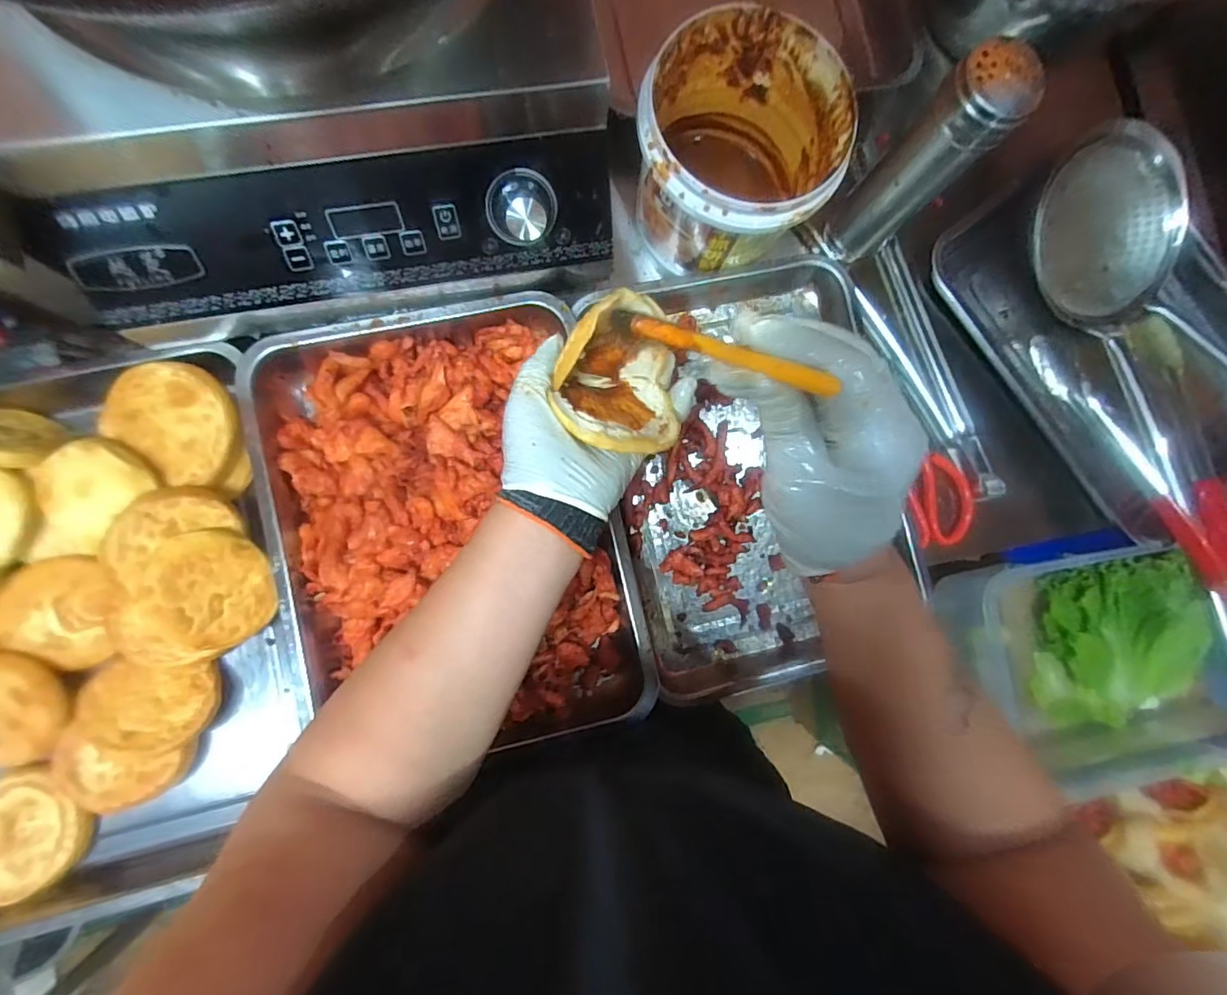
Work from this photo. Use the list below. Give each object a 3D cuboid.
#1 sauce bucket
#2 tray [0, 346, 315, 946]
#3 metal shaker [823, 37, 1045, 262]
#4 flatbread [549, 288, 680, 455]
[{"bbox_3d":[0.103,-0.302,0.516,0.166,0.156,0.175,1,85,-6],"label":"sauce bucket"},{"bbox_3d":[-0.470,0.111,0.473,0.385,0.089,0.448,-14,86,-7],"label":"tray"},{"bbox_3d":[0.265,-0.286,0.491,0.049,0.215,0.055,-39,90,-8],"label":"metal shaker"},{"bbox_3d":[0.003,-0.079,0.376,0.086,0.079,0.097,11,84,-5],"label":"flatbread"}]

